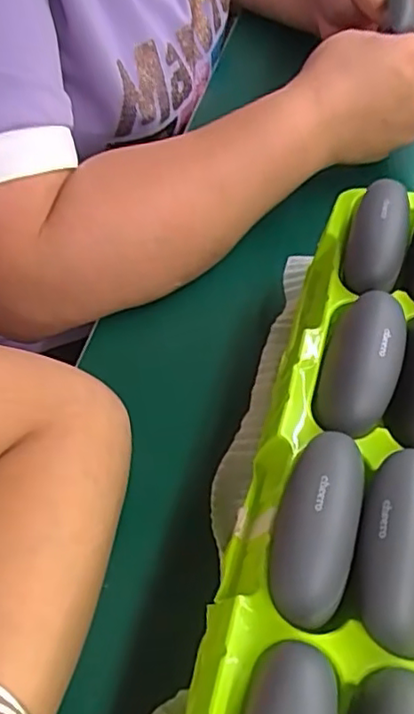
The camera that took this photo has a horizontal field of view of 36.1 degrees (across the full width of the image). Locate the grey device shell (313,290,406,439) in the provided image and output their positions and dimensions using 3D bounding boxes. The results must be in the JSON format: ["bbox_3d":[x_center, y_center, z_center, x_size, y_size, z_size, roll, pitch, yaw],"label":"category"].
[{"bbox_3d":[0.062,-0.001,0.255,0.030,0.018,0.061,9,53,10],"label":"grey device shell"}]

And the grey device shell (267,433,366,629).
[{"bbox_3d":[0.038,0.054,0.215,0.025,0.019,0.065,12,53,12],"label":"grey device shell"}]

